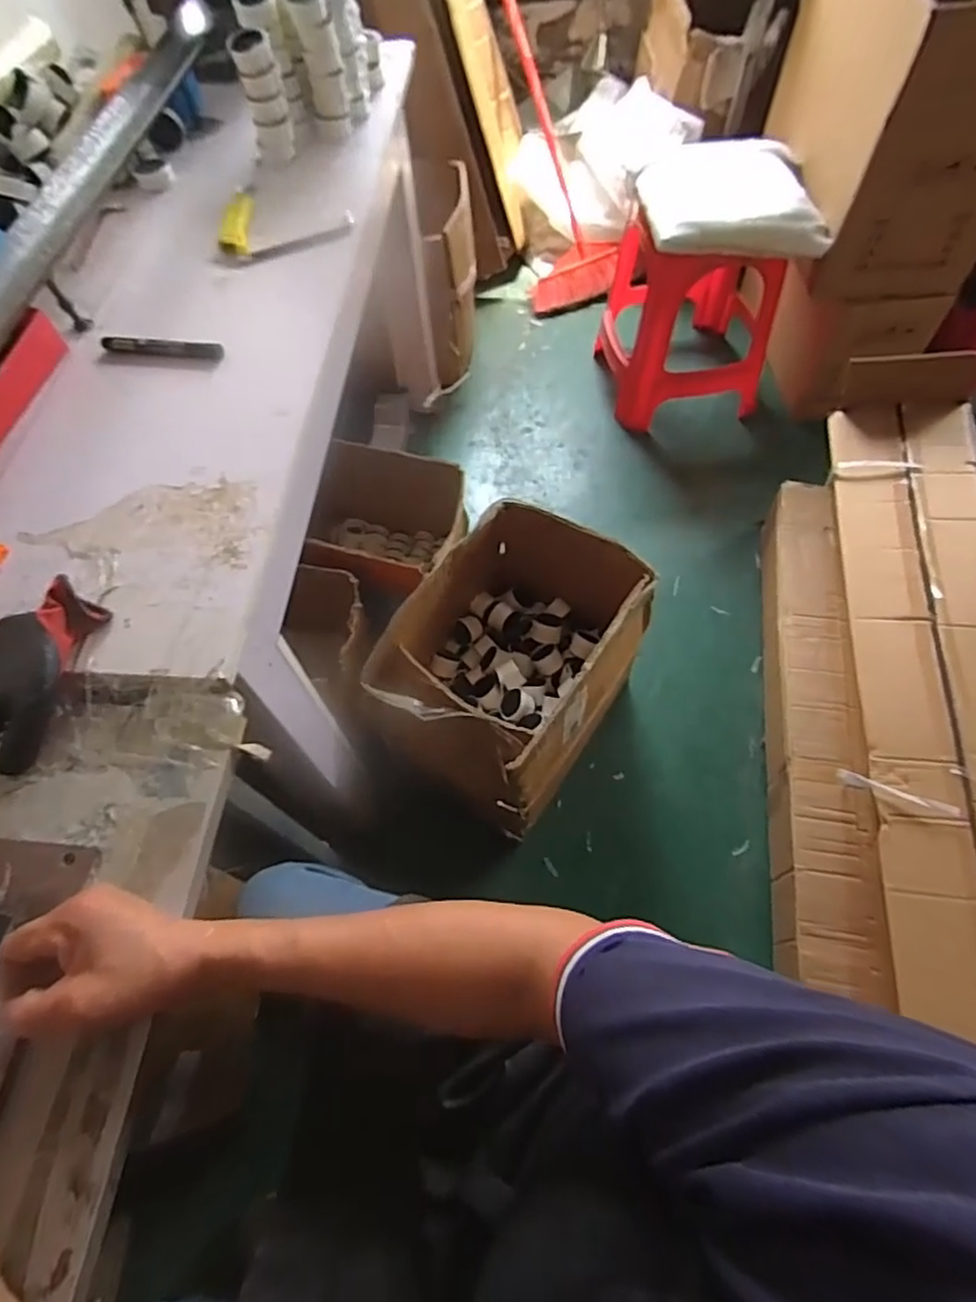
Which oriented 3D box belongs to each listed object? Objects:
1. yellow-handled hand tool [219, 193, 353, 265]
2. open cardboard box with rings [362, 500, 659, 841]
[{"bbox_3d":[-0.279,-0.587,0.871,0.175,0.034,0.112,-17,62,-6],"label":"yellow-handled hand tool"},{"bbox_3d":[0.033,0.038,1.093,0.337,0.337,0.429,32,68,18],"label":"open cardboard box with rings"}]

